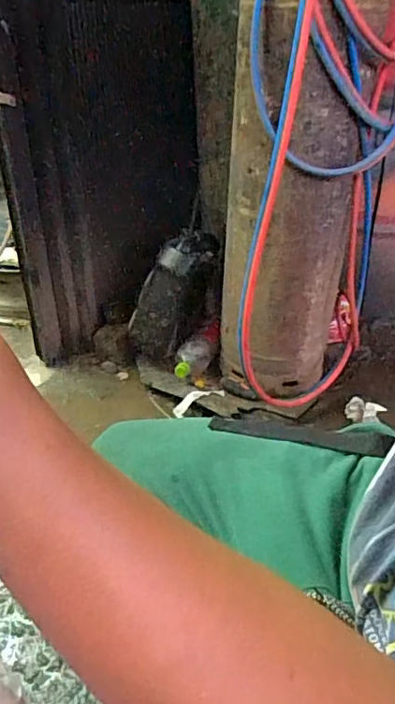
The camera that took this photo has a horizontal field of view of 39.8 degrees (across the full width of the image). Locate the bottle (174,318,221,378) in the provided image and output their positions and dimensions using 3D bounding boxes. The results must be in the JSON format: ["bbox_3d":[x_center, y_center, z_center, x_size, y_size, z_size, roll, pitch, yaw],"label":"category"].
[{"bbox_3d":[-0.001,-0.011,1.292,0.074,0.074,0.159,22,59,31],"label":"bottle"}]

